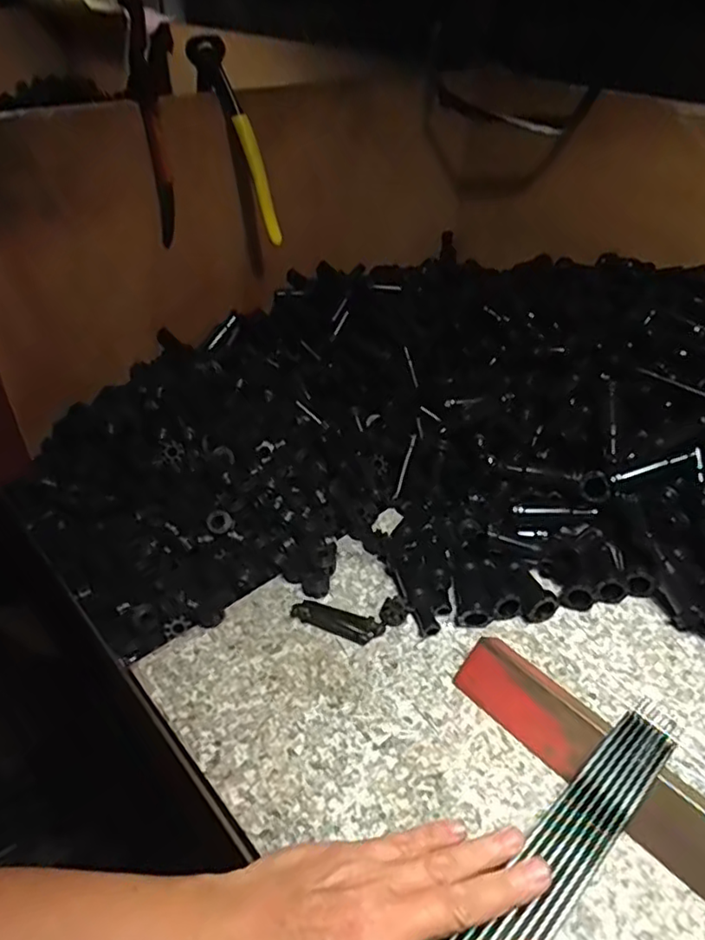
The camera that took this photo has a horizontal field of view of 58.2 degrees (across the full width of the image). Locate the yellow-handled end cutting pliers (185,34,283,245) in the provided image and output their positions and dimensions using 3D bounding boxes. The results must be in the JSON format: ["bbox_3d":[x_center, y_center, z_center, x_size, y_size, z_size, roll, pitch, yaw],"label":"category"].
[{"bbox_3d":[-0.092,-0.276,0.536,0.036,0.163,0.030,-3,30,38],"label":"yellow-handled end cutting pliers"}]

